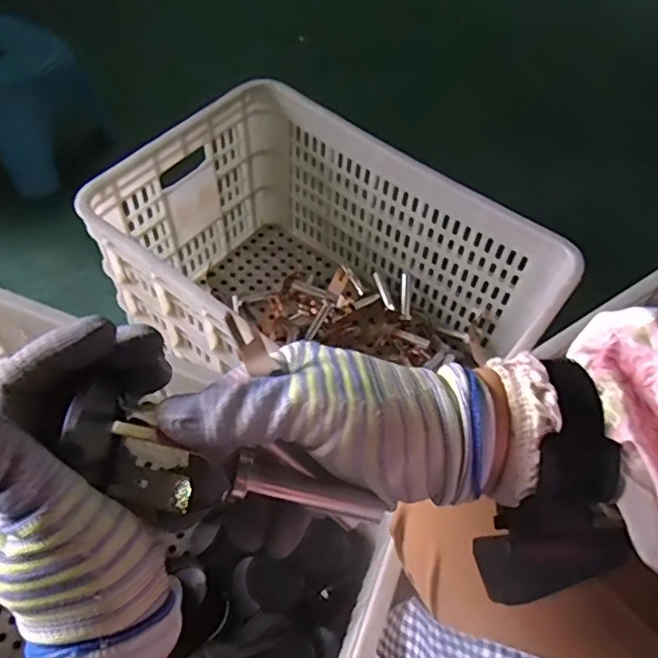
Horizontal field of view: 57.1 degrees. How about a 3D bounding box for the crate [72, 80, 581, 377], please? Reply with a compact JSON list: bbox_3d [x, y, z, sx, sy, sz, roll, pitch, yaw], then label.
[{"bbox_3d":[-0.015,-0.045,0.844,0.523,0.288,0.346,36,61,17],"label":"crate"}]

